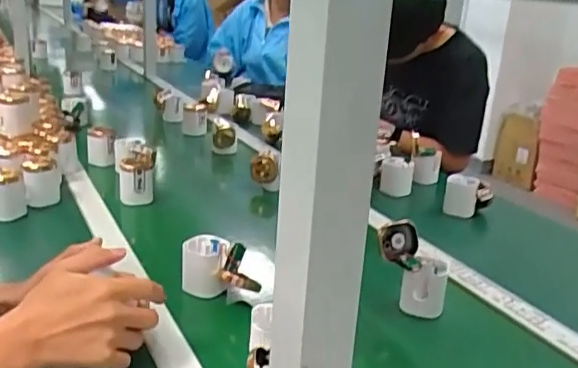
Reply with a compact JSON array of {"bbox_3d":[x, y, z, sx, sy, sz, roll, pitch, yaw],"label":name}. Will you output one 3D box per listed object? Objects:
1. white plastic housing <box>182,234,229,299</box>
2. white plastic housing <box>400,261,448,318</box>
[{"bbox_3d":[-0.111,0.109,0.801,0.059,0.067,0.053,1,18,-1],"label":"white plastic housing"},{"bbox_3d":[0.171,0.132,0.766,0.053,0.081,0.021,6,31,12],"label":"white plastic housing"}]

